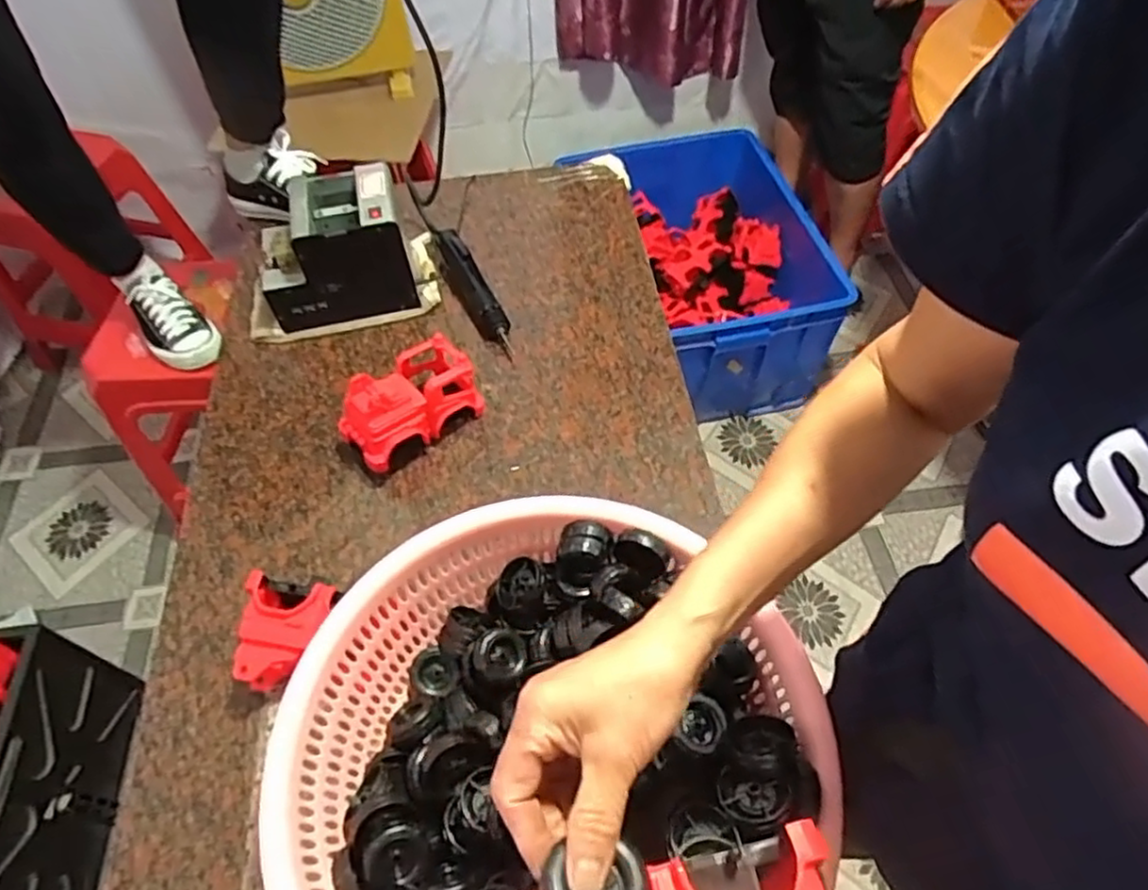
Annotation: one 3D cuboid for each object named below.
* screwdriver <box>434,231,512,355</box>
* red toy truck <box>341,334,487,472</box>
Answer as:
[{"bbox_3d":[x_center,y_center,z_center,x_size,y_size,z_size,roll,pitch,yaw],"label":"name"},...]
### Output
[{"bbox_3d":[-0.143,-0.219,0.930,0.039,0.042,0.236,-23,58,-14],"label":"screwdriver"},{"bbox_3d":[-0.186,-0.047,0.776,0.150,0.096,0.080,-35,62,-21],"label":"red toy truck"}]

